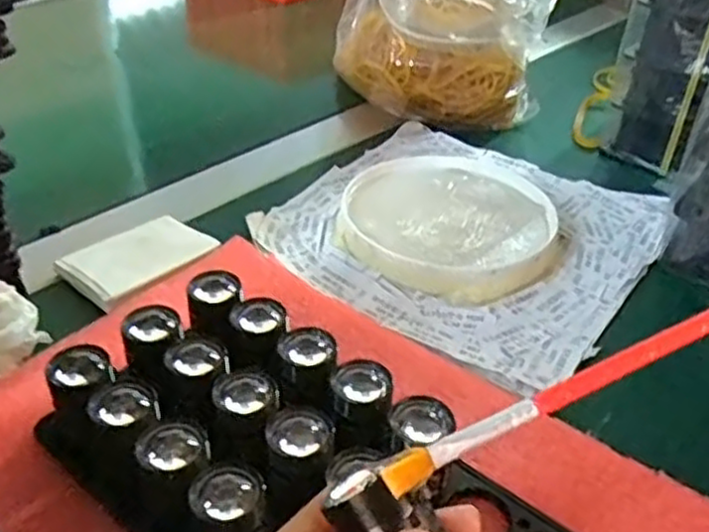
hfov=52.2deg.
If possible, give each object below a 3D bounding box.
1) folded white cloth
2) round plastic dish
[{"bbox_3d":[-0.112,-0.006,0.383,0.052,0.006,0.073,30,44,33],"label":"folded white cloth"},{"bbox_3d":[0.056,-0.027,0.417,0.120,0.017,0.122,1,36,-1],"label":"round plastic dish"}]

